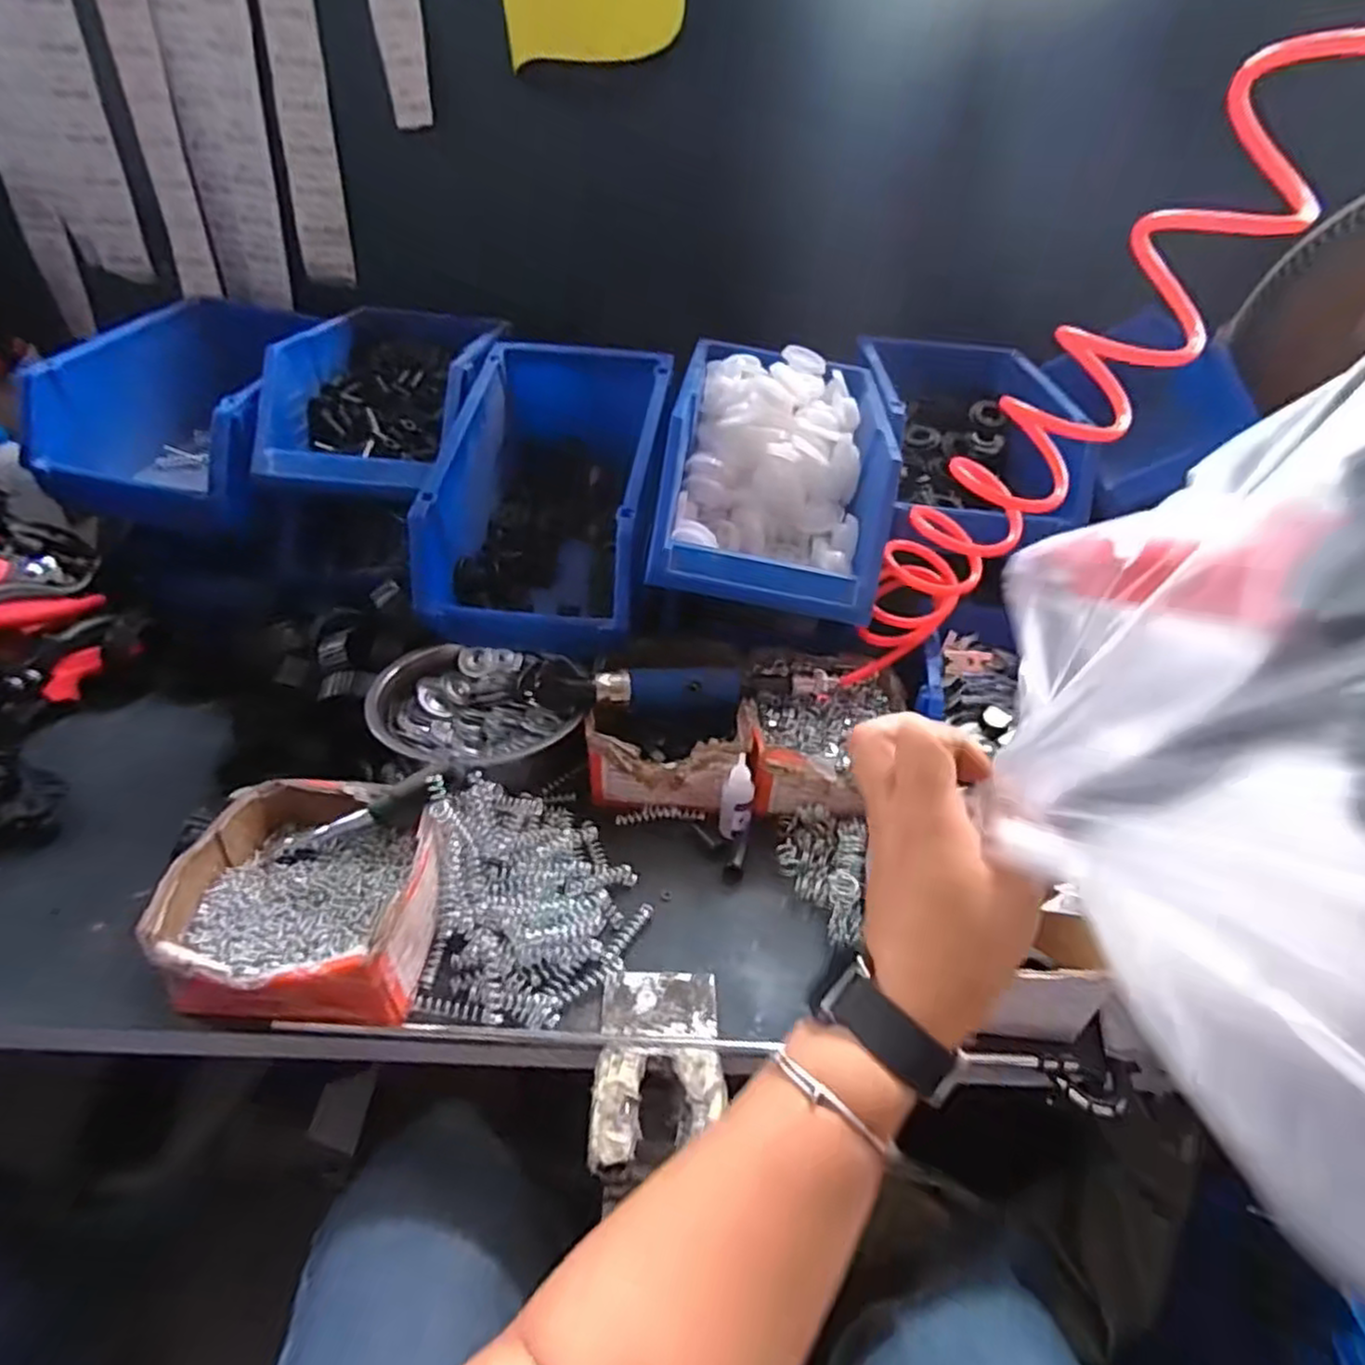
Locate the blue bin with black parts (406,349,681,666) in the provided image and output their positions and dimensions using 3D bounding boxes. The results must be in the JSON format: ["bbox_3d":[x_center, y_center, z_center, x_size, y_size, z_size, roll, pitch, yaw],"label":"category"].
[{"bbox_3d":[-0.128,-0.201,0.740,0.193,0.197,0.319,6,35,4],"label":"blue bin with black parts"}]

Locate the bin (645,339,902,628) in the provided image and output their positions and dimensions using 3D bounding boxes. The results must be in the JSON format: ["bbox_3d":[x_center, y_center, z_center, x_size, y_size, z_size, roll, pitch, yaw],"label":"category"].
[{"bbox_3d":[0.092,-0.210,0.696,0.193,0.147,0.307,7,35,4],"label":"bin"}]

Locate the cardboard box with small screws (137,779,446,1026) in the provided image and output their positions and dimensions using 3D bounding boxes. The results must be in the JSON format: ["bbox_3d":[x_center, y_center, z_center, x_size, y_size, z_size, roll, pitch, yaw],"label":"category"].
[{"bbox_3d":[-0.245,0.141,0.483,0.149,0.067,0.161,3,35,-1],"label":"cardboard box with small screws"}]

